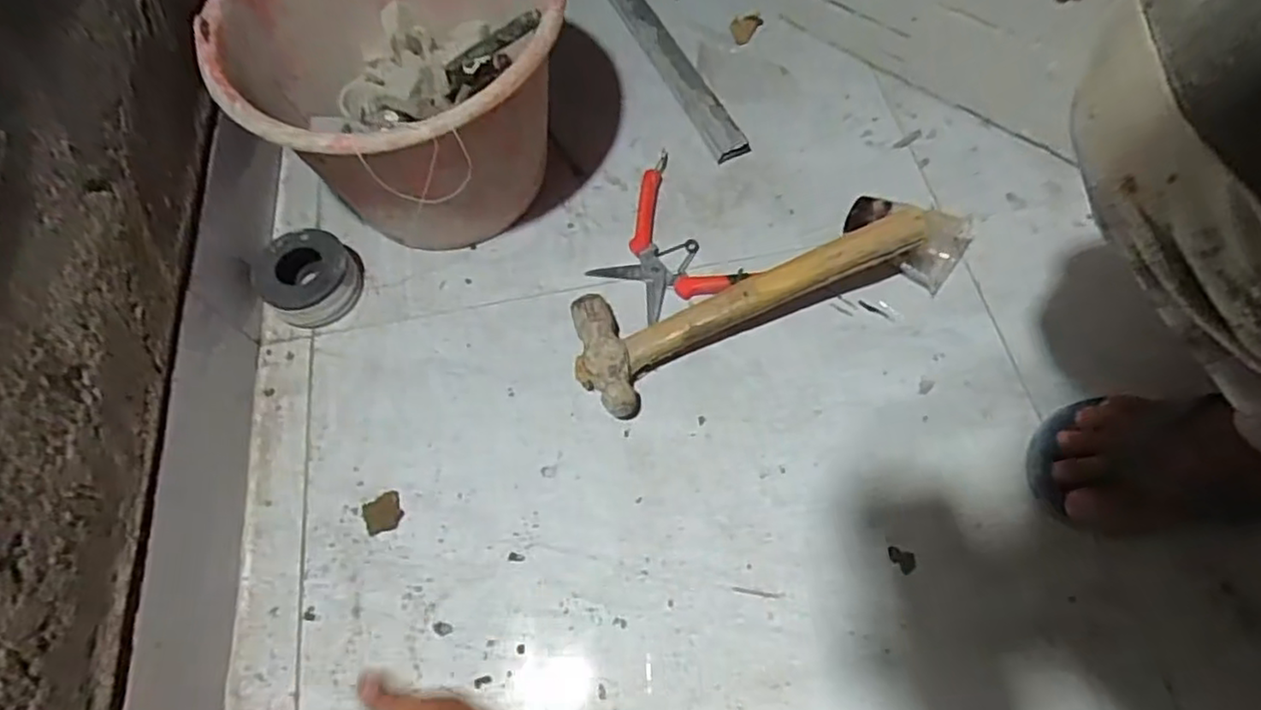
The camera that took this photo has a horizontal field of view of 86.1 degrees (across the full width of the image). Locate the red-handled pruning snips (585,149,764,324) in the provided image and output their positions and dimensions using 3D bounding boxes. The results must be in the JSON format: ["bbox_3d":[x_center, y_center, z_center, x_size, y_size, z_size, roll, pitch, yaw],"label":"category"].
[{"bbox_3d":[0.023,-0.107,0.647,0.125,0.025,0.173,-28,64,-10],"label":"red-handled pruning snips"}]

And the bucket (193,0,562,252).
[{"bbox_3d":[-0.198,-0.250,0.632,0.278,0.199,0.328,-9,62,0],"label":"bucket"}]

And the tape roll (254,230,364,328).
[{"bbox_3d":[-0.300,-0.072,0.627,0.084,0.042,0.082,-2,63,3],"label":"tape roll"}]

